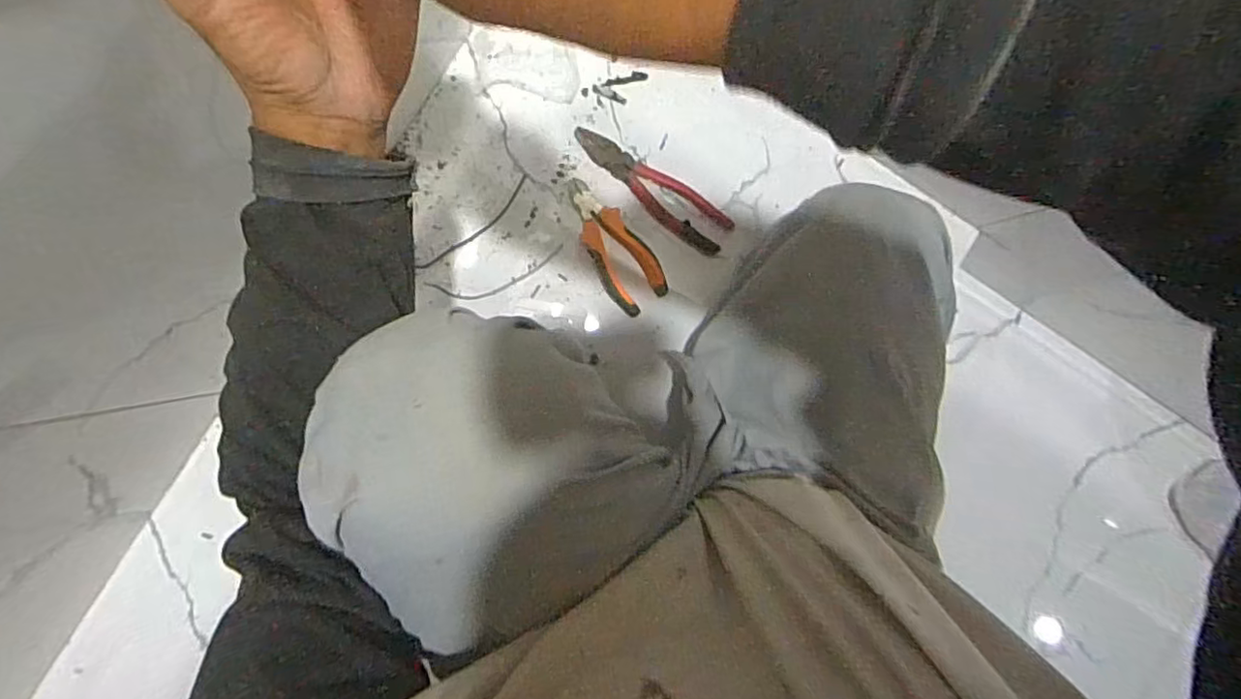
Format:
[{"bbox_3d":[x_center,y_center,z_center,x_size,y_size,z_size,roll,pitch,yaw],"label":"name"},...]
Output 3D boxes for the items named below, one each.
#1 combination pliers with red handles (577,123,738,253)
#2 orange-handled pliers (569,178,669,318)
[{"bbox_3d":[0.035,-0.174,0.661,0.192,0.013,0.046,39,88,-4],"label":"combination pliers with red handles"},{"bbox_3d":[-0.012,-0.109,0.659,0.062,0.018,0.149,-38,93,-3],"label":"orange-handled pliers"}]

